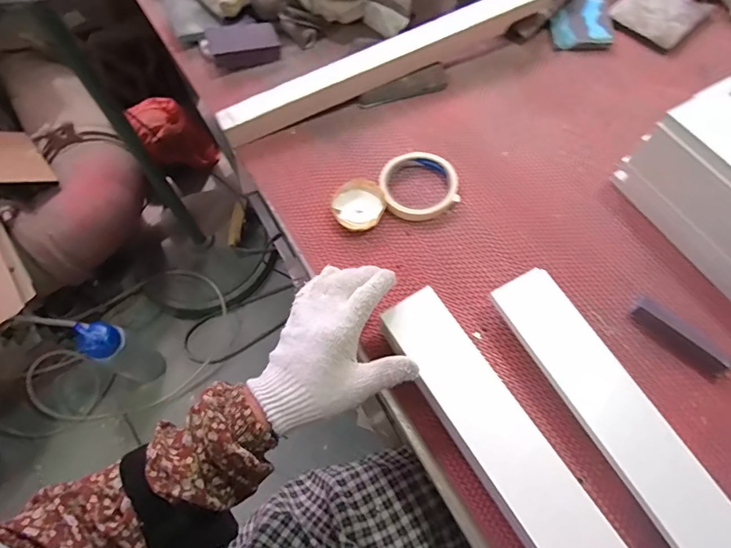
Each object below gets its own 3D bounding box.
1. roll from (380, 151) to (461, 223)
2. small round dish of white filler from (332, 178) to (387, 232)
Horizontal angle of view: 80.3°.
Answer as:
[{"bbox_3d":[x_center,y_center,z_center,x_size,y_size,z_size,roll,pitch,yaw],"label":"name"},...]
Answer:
[{"bbox_3d":[0.066,-0.110,0.538,0.091,0.022,0.091,-1,65,2],"label":"roll"},{"bbox_3d":[-0.006,-0.082,0.532,0.061,0.019,0.066,-1,65,2],"label":"small round dish of white filler"}]

